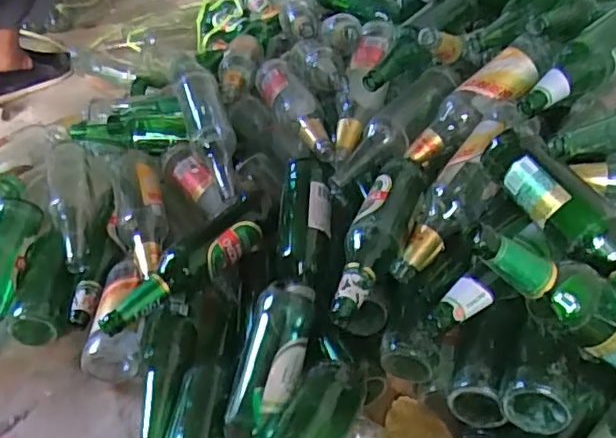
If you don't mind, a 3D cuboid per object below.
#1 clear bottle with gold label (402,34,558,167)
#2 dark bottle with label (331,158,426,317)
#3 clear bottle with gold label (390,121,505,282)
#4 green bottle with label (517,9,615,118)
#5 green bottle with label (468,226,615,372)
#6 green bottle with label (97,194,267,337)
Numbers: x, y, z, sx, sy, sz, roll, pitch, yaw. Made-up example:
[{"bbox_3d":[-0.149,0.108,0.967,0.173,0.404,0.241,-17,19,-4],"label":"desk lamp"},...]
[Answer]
[{"bbox_3d":[0.239,-0.158,0.813,0.245,0.058,0.073,-40,38,5],"label":"clear bottle with gold label"},{"bbox_3d":[0.083,0.012,0.715,0.064,0.056,0.249,15,44,18],"label":"dark bottle with label"},{"bbox_3d":[0.180,-0.018,0.743,0.071,0.063,0.232,25,75,34],"label":"clear bottle with gold label"},{"bbox_3d":[0.366,-0.204,0.766,0.272,0.055,0.063,-37,45,-19],"label":"green bottle with label"},{"bbox_3d":[0.249,0.083,0.555,0.269,0.065,0.055,34,31,-18],"label":"green bottle with label"},{"bbox_3d":[-0.143,0.061,0.760,0.254,0.070,0.060,-32,49,-30],"label":"green bottle with label"}]

